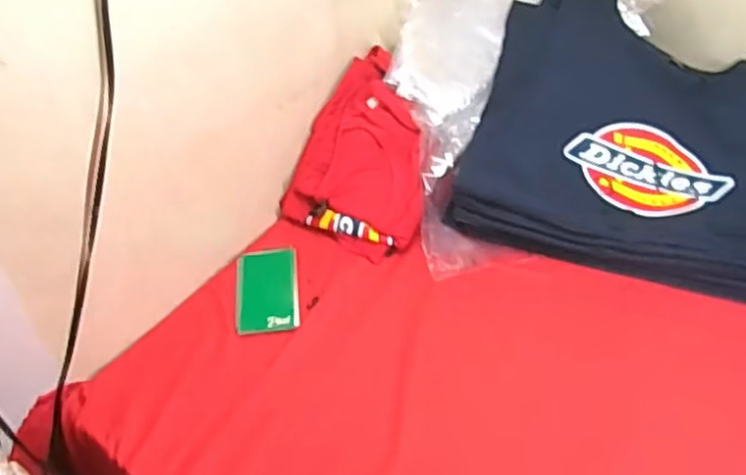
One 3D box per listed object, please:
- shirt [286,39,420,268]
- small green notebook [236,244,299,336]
[{"bbox_3d":[0.005,-0.122,1.005,0.207,0.050,0.282,28,82,8],"label":"shirt"},{"bbox_3d":[-0.147,0.069,0.937,0.084,0.004,0.151,-7,45,-4],"label":"small green notebook"}]

